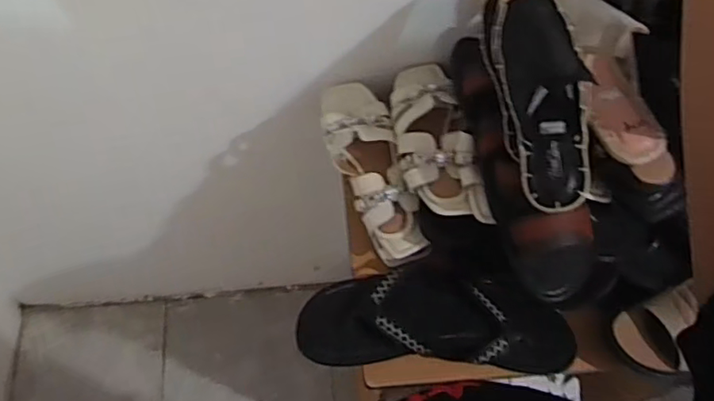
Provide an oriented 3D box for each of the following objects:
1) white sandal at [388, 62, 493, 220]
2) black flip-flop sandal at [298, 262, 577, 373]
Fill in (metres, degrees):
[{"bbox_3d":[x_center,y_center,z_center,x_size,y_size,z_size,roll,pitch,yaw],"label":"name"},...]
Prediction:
[{"bbox_3d":[0.099,-0.082,0.773,0.087,0.053,0.259,-5,62,-7],"label":"white sandal"},{"bbox_3d":[0.076,0.137,0.730,0.287,0.042,0.132,2,62,-3],"label":"black flip-flop sandal"}]

